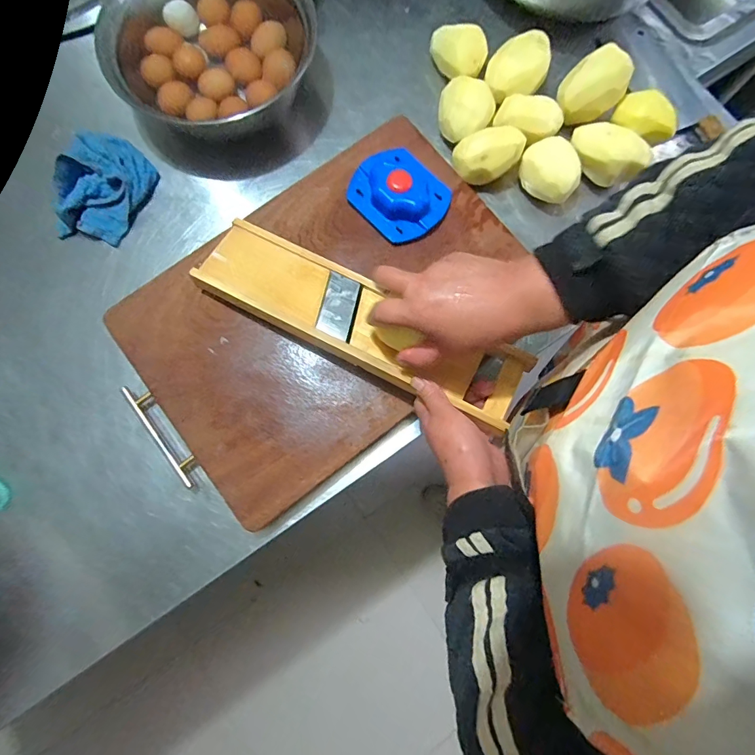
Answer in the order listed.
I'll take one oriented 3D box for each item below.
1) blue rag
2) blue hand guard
[{"bbox_3d":[-0.359,-0.252,0.563,0.102,0.051,0.144,15,79,2],"label":"blue rag"},{"bbox_3d":[0.028,-0.236,0.539,0.103,0.034,0.121,-44,83,-9],"label":"blue hand guard"}]

